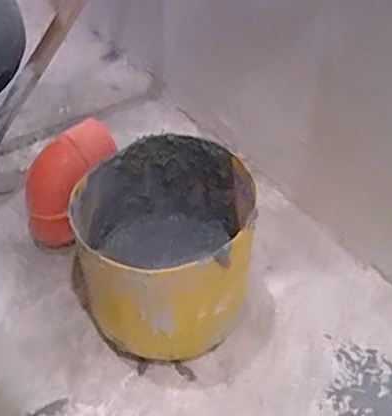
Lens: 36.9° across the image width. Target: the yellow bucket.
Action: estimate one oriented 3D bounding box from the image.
[{"bbox_3d":[-0.034,0.048,0.563,0.151,0.166,0.162,3,48,-3],"label":"yellow bucket"}]

